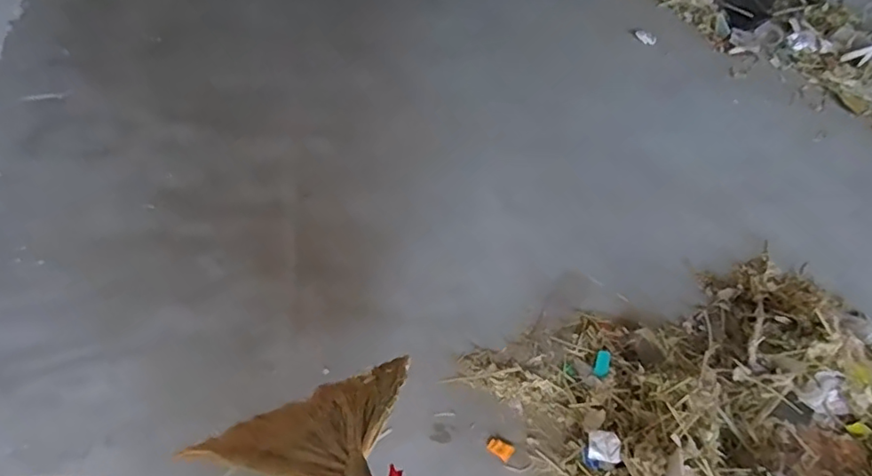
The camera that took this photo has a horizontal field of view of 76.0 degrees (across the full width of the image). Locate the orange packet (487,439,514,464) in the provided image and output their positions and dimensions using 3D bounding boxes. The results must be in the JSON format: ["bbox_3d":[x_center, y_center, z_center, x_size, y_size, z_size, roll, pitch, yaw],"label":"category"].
[{"bbox_3d":[0.154,0.502,1.330,0.060,0.004,0.040,32,57,15],"label":"orange packet"}]

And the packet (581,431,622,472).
[{"bbox_3d":[0.373,0.479,1.260,0.093,0.025,0.078,-34,50,23],"label":"packet"}]

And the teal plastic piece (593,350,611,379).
[{"bbox_3d":[0.427,0.322,1.430,0.035,0.012,0.078,21,54,8],"label":"teal plastic piece"}]

